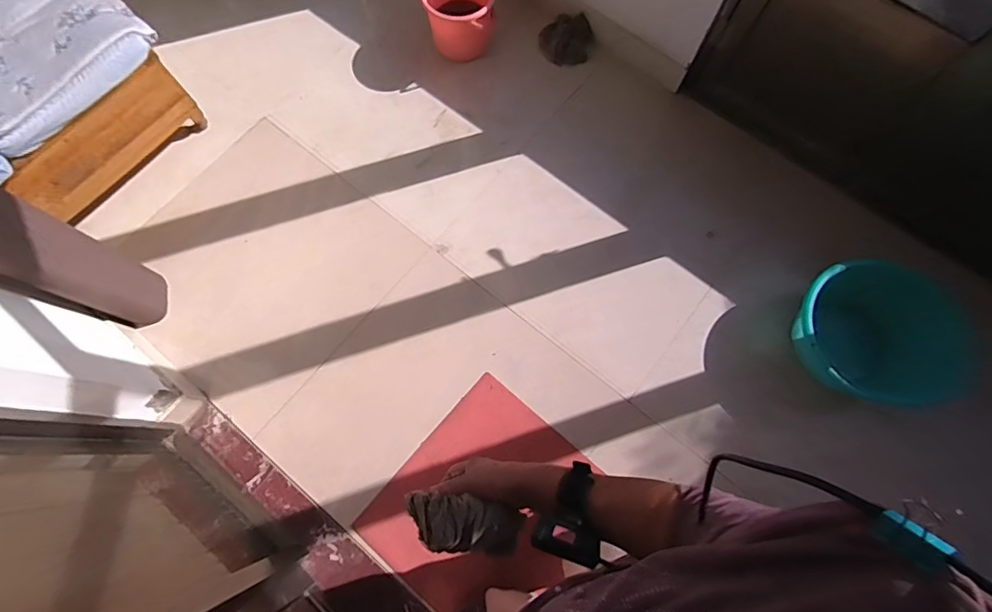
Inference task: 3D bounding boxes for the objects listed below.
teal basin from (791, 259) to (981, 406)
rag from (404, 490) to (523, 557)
[{"bbox_3d":[1.145,0.080,1.508,0.466,0.196,0.416,4,74,2],"label":"teal basin"},{"bbox_3d":[-0.039,0.264,0.590,0.141,0.042,0.060,14,76,-5],"label":"rag"}]

